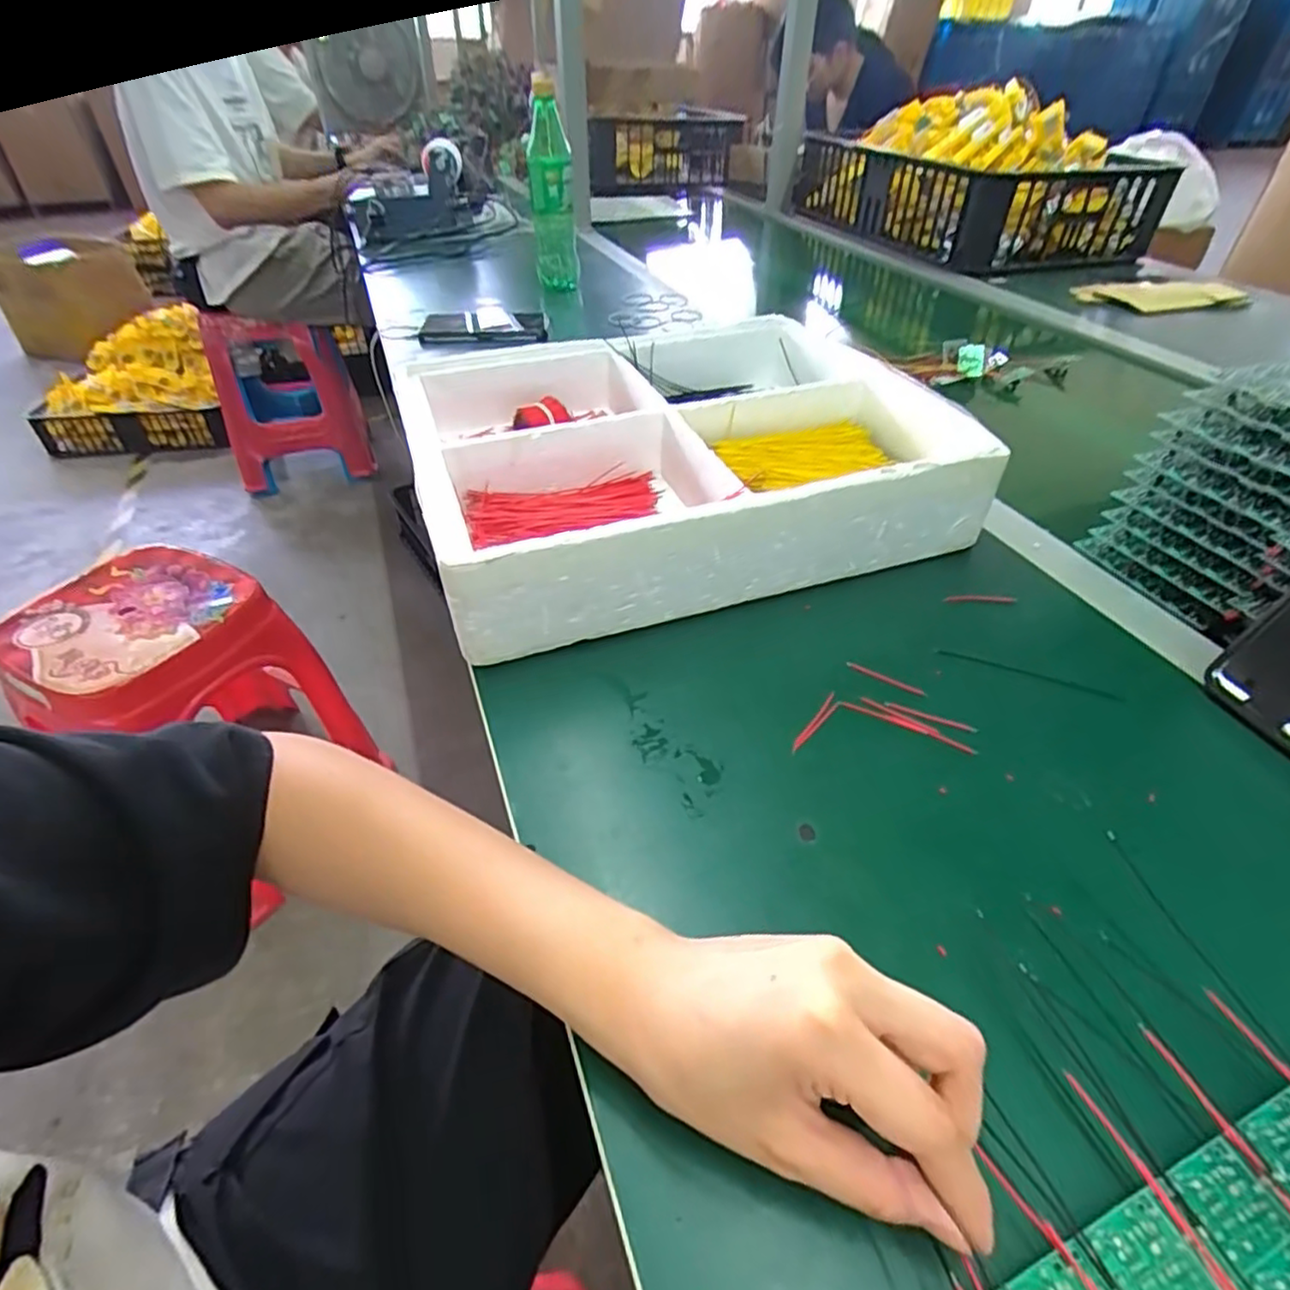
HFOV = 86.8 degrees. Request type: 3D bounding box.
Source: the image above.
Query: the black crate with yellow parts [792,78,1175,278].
[{"bbox_3d":[0.566,-0.843,1.214,0.389,0.190,0.554,-13,42,-13],"label":"black crate with yellow parts"}]

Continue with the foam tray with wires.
[{"bbox_3d":[0.019,-0.148,0.534,0.369,0.079,0.306,-13,43,-13],"label":"foam tray with wires"}]

